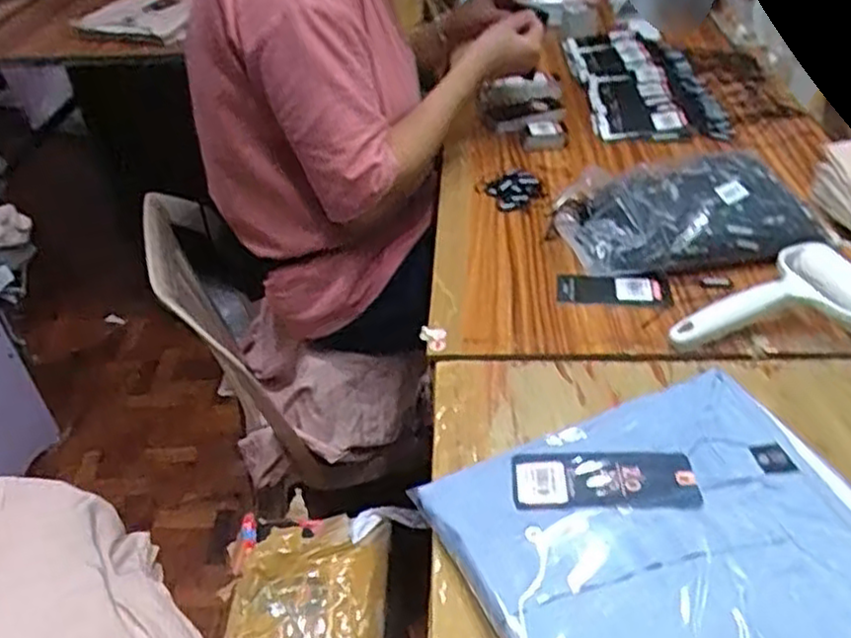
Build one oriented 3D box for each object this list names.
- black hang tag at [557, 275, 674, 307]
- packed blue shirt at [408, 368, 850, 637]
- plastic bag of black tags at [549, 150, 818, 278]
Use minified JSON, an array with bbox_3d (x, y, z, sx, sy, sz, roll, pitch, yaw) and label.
[{"bbox_3d":[0.183,-0.028,0.697,0.107,0.007,0.043,0,48,6],"label":"black hang tag"},{"bbox_3d":[0.154,0.140,0.452,0.257,0.031,0.210,-18,41,-17],"label":"packed blue shirt"},{"bbox_3d":[0.262,-0.111,0.741,0.244,0.061,0.167,-2,39,1],"label":"plastic bag of black tags"}]

